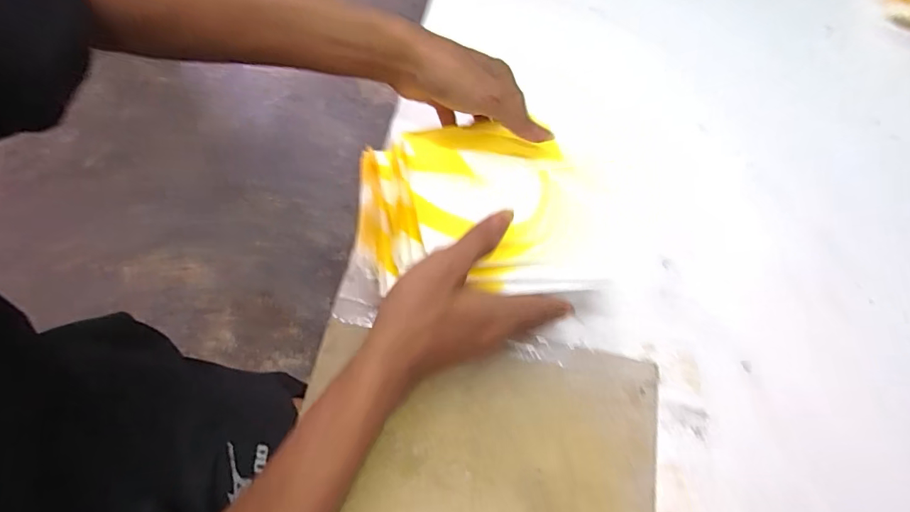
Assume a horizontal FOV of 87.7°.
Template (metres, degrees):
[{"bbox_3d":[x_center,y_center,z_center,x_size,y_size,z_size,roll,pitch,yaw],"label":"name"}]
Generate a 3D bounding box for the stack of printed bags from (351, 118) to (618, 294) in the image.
[{"bbox_3d":[0.028,-0.042,0.385,0.206,0.032,0.149,-1,68,-4],"label":"stack of printed bags"}]

